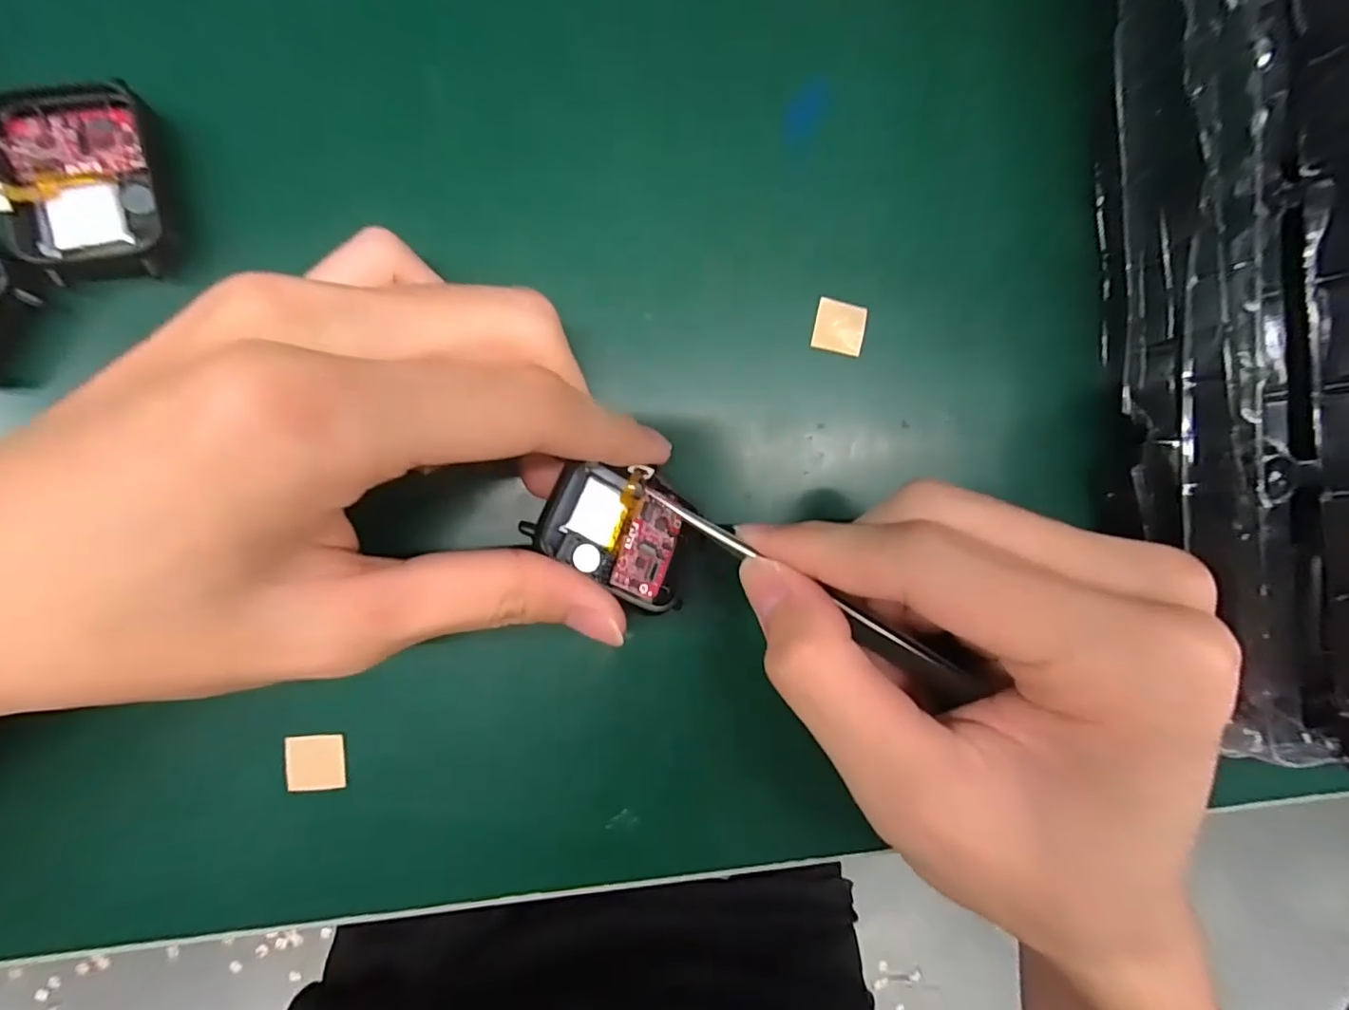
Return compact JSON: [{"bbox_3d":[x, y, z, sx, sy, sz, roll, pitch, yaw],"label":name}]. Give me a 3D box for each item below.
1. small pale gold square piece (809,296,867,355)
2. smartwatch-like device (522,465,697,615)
[{"bbox_3d":[0.051,-0.055,0.175,0.015,0.004,0.016,12,89,-6],"label":"small pale gold square piece"},{"bbox_3d":[-0.017,0.007,0.159,0.043,0.014,0.034,26,65,-24],"label":"smartwatch-like device"}]

